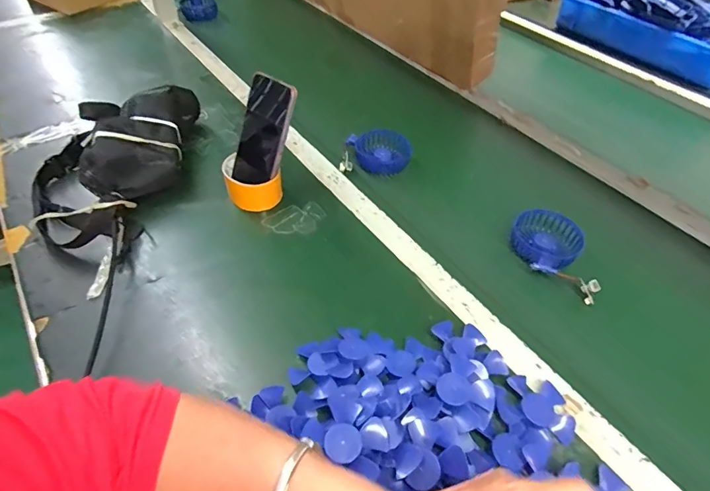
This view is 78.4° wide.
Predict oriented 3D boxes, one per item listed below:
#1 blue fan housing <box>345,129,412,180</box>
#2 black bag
[{"bbox_3d":[0.045,-0.153,0.699,0.083,0.033,0.082,-21,51,-20],"label":"blue fan housing"},{"bbox_3d":[-0.358,-0.124,0.635,0.204,0.087,0.296,-3,47,-5],"label":"black bag"}]

